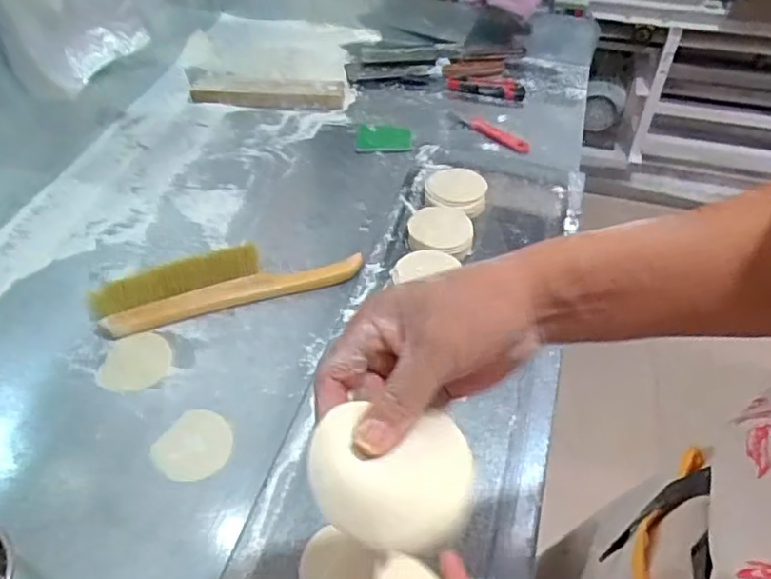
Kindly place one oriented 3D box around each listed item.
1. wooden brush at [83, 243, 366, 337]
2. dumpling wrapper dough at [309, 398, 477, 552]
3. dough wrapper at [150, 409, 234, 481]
[{"bbox_3d":[-0.207,-0.017,0.803,0.336,0.035,0.094,-15,50,-13],"label":"wooden brush"},{"bbox_3d":[0.003,0.093,0.309,0.080,0.012,0.071,1,48,-1],"label":"dumpling wrapper dough"},{"bbox_3d":[-0.205,0.168,0.662,0.077,0.004,0.081,0,48,0],"label":"dough wrapper"}]

